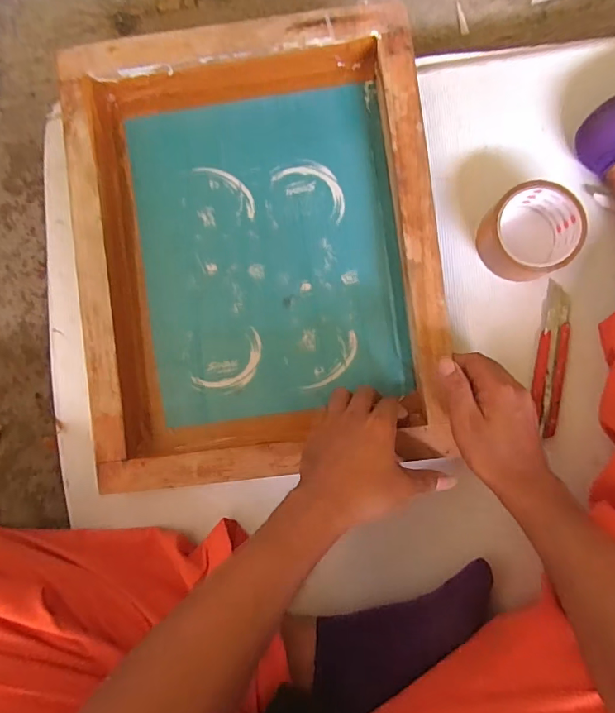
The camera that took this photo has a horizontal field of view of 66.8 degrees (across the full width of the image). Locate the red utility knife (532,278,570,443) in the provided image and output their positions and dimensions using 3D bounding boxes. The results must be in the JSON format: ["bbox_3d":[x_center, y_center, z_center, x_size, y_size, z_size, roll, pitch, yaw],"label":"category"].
[{"bbox_3d":[0.261,0.002,0.499,0.029,0.016,0.159,9,91,1],"label":"red utility knife"}]

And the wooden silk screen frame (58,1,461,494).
[{"bbox_3d":[-0.052,-0.109,0.491,0.358,0.053,0.449,-6,91,1],"label":"wooden silk screen frame"}]

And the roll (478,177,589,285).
[{"bbox_3d":[0.228,-0.128,0.479,0.090,0.045,0.089,0,91,1],"label":"roll"}]

